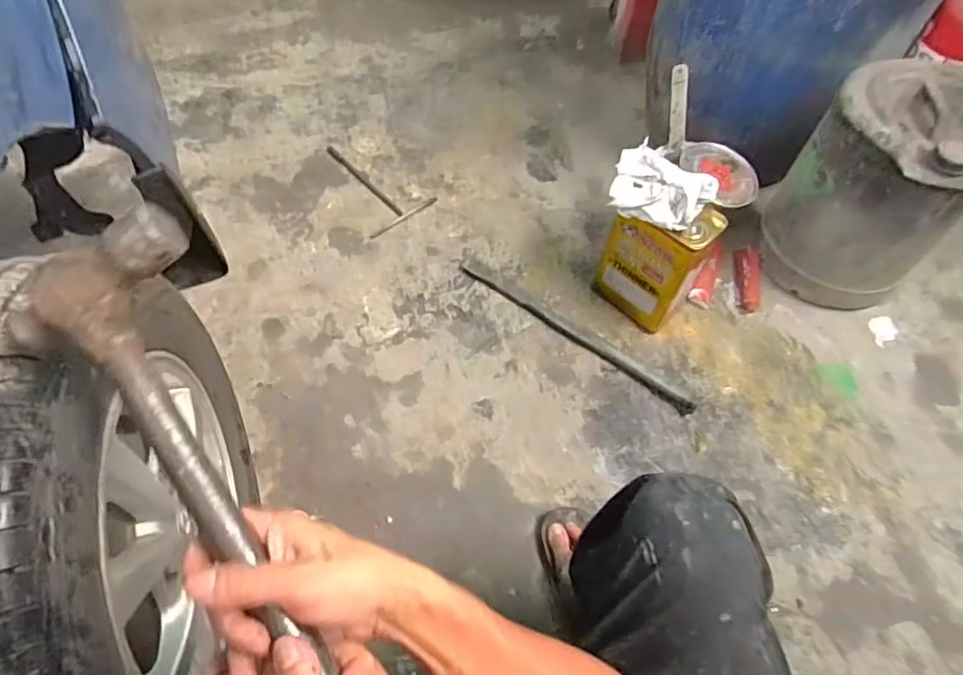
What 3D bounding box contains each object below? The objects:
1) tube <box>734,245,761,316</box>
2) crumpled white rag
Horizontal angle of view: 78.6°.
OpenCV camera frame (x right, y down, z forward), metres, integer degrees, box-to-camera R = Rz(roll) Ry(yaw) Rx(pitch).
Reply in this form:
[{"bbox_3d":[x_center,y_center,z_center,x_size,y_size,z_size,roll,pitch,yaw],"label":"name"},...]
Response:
[{"bbox_3d":[0.603,-0.129,1.325,0.056,0.049,0.166,6,57,0],"label":"tube"},{"bbox_3d":[0.327,-0.278,1.060,0.181,0.075,0.154,23,58,11],"label":"crumpled white rag"}]

